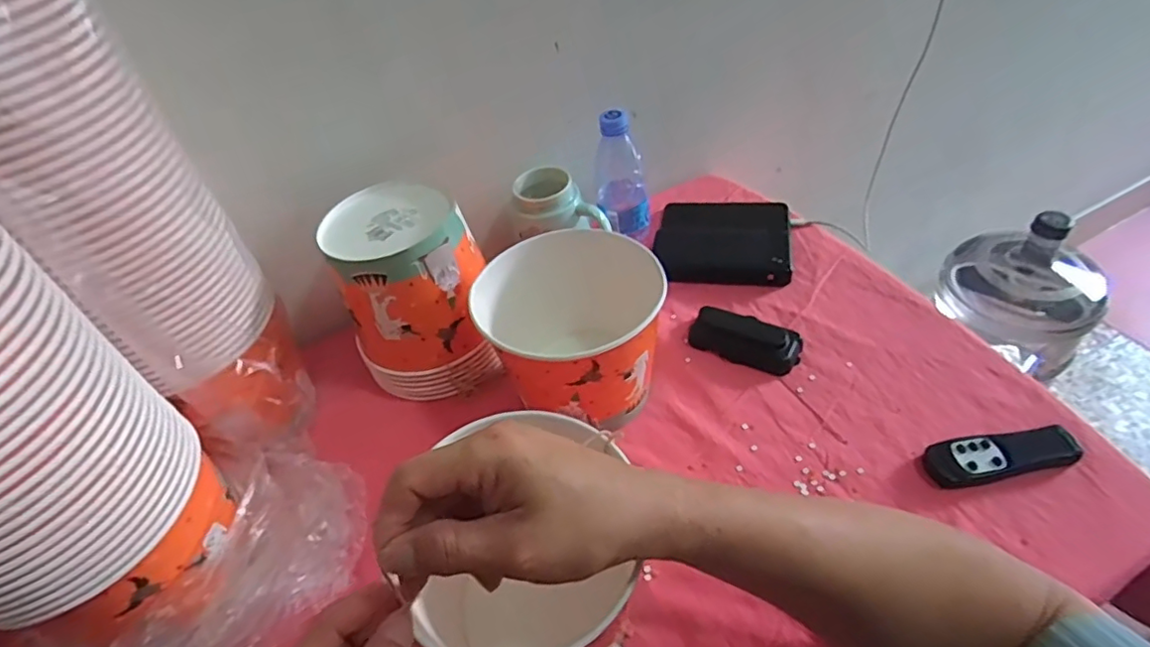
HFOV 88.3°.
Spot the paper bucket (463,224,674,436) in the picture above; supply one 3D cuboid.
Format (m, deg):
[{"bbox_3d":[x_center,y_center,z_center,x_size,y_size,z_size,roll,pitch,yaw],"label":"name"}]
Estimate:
[{"bbox_3d":[-0.006,0.013,0.549,0.154,0.124,0.144,-5,46,6],"label":"paper bucket"}]

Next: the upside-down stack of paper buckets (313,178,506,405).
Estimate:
[{"bbox_3d":[-0.162,-0.030,0.594,0.142,0.159,0.149,-20,48,-10],"label":"upside-down stack of paper buckets"}]

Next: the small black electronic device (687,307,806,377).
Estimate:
[{"bbox_3d":[0.170,0.012,0.594,0.107,0.025,0.045,21,54,27],"label":"small black electronic device"}]

